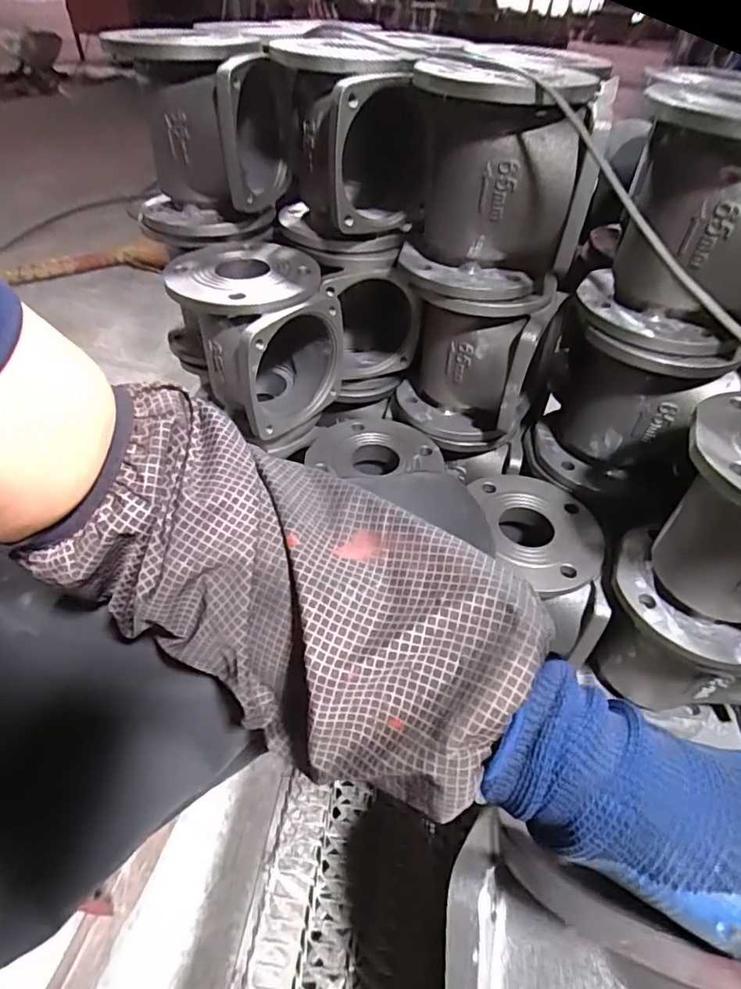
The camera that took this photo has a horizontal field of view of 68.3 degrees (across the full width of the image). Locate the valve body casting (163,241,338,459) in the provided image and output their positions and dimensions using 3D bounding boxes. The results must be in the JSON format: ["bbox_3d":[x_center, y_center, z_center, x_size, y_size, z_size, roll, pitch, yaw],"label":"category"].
[{"bbox_3d":[-0.144,-0.191,0.698,0.196,0.184,0.163,27,49,23],"label":"valve body casting"}]

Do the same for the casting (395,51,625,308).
[{"bbox_3d":[0.131,-0.315,0.570,0.195,0.206,0.165,12,45,9],"label":"casting"}]

